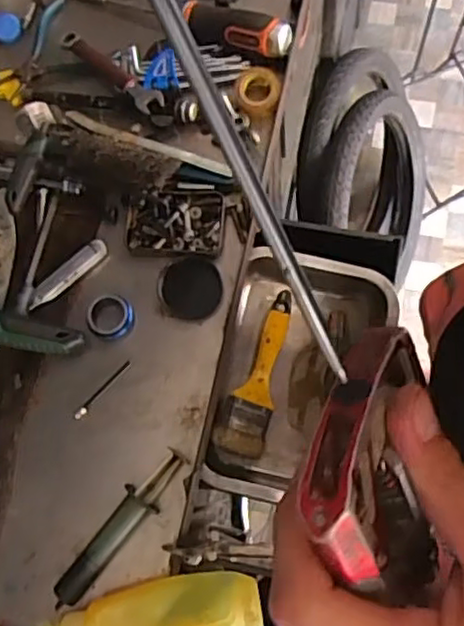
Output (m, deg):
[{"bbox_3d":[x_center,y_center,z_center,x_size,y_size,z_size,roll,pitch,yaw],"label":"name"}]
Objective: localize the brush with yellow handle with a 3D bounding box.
[{"bbox_3d":[0.028,0.062,0.710,0.052,0.016,0.182,14,77,9],"label":"brush with yellow handle"}]

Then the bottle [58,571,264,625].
[{"bbox_3d":[-0.068,0.237,0.505,0.183,0.037,0.059,-9,75,1],"label":"bottle"}]

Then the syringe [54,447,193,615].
[{"bbox_3d":[-0.089,0.171,0.529,0.027,0.022,0.146,39,82,14],"label":"syringe"}]

